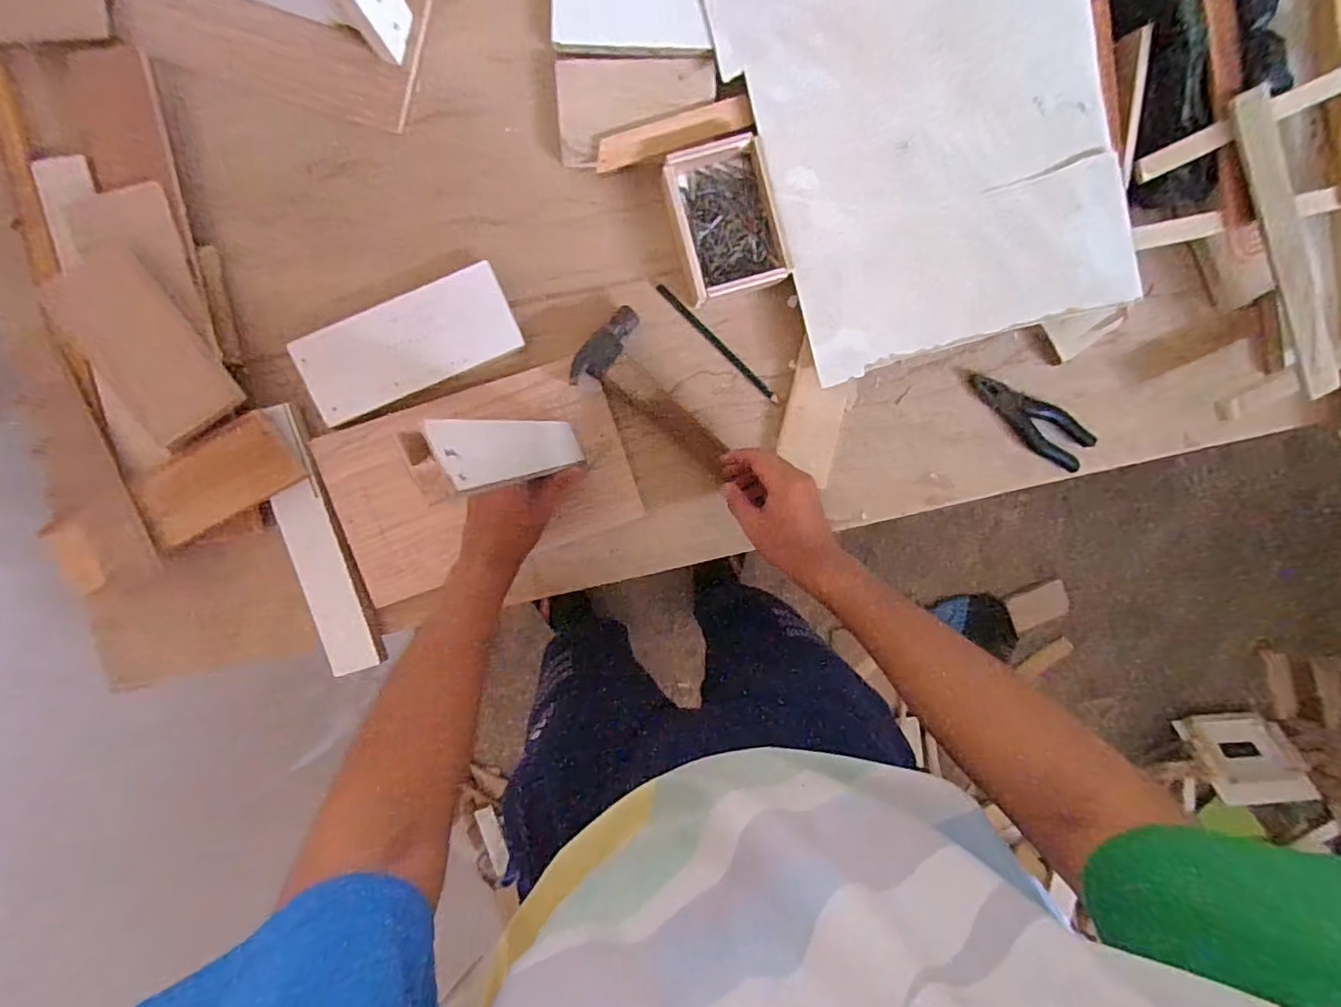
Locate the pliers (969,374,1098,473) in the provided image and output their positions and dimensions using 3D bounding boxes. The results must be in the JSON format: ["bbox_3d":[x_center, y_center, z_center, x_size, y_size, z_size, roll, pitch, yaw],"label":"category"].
[{"bbox_3d":[0.375,-0.089,0.623,0.144,0.016,0.046,36,92,-6],"label":"pliers"}]

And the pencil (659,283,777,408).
[{"bbox_3d":[0.048,-0.160,0.596,0.164,0.005,0.009,43,92,-4],"label":"pencil"}]

